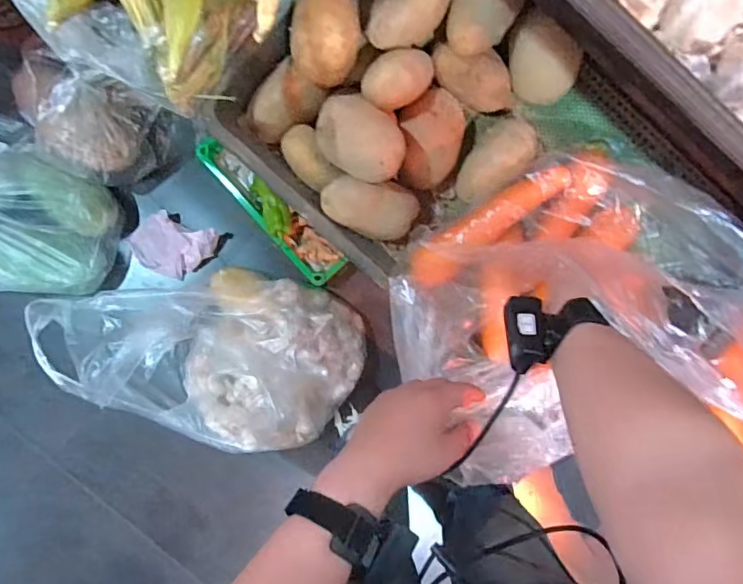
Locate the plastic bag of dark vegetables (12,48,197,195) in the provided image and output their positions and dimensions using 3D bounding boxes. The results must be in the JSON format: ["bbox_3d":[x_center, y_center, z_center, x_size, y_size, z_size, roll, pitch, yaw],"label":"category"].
[{"bbox_3d":[-0.578,-0.343,1.140,0.320,0.182,0.201,19,89,-5],"label":"plastic bag of dark vegetables"}]

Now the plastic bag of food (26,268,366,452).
[{"bbox_3d":[-0.354,0.140,1.173,0.642,0.217,0.367,11,89,-5],"label":"plastic bag of food"}]

